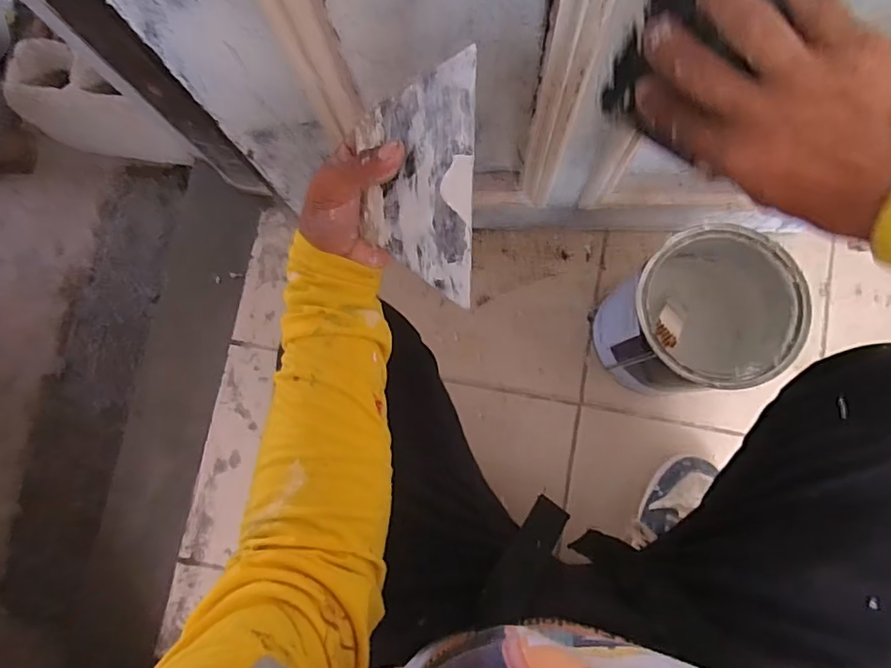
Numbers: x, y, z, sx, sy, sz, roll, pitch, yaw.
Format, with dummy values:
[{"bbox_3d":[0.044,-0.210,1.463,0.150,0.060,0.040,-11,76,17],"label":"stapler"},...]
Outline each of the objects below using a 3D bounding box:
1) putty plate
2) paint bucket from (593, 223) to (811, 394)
[{"bbox_3d":[-0.019,-0.094,0.332,0.095,0.004,0.135,16,116,39],"label":"putty plate"},{"bbox_3d":[0.285,-0.020,0.596,0.174,0.170,0.162,-1,81,3],"label":"paint bucket"}]

